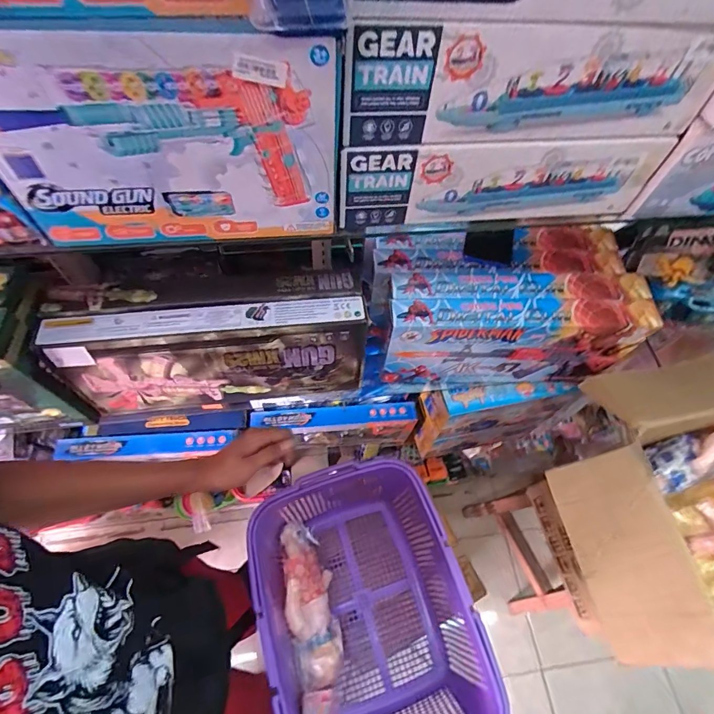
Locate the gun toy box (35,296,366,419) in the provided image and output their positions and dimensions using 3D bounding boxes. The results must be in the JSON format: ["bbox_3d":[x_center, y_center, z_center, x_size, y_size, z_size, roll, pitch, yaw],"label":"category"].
[{"bbox_3d":[-0.212,0.004,0.647,0.439,0.198,0.075,-6,62,-7],"label":"gun toy box"}]

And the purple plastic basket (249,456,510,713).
[{"bbox_3d":[0.019,0.413,0.674,0.313,0.230,0.411,-16,64,-12],"label":"purple plastic basket"}]

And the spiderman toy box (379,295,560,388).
[{"bbox_3d":[0.209,-0.021,0.699,0.325,0.194,0.060,-2,62,-4],"label":"spiderman toy box"}]

